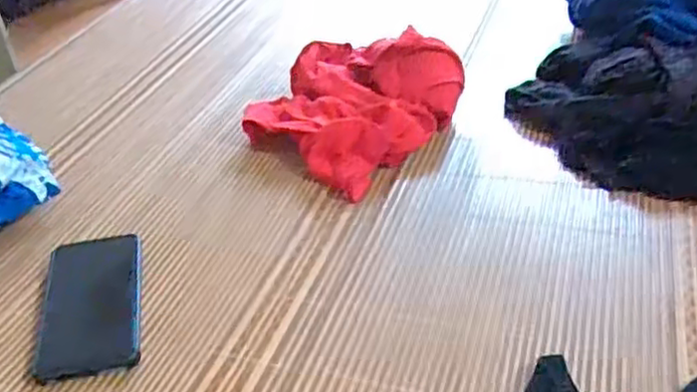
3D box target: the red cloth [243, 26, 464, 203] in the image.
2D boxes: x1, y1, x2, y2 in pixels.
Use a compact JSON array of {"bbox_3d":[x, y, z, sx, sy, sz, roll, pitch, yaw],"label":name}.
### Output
[{"bbox_3d":[0.006,-0.108,0.773,0.209,0.084,0.191,-33,43,-31],"label":"red cloth"}]

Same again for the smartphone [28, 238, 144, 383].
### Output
[{"bbox_3d":[-0.214,0.087,0.580,0.079,0.013,0.147,-12,37,-8],"label":"smartphone"}]

